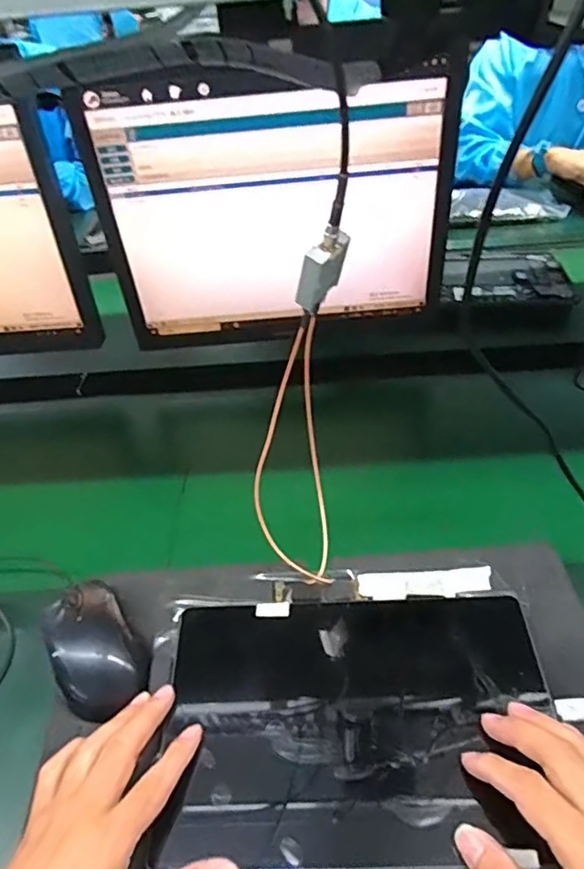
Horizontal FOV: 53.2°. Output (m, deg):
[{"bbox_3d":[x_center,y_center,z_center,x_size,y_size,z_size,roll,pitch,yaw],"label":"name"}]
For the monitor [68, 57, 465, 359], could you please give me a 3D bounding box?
[{"bbox_3d":[-0.018,-0.237,0.641,0.366,0.280,0.069,-4,42,1],"label":"monitor"}]

